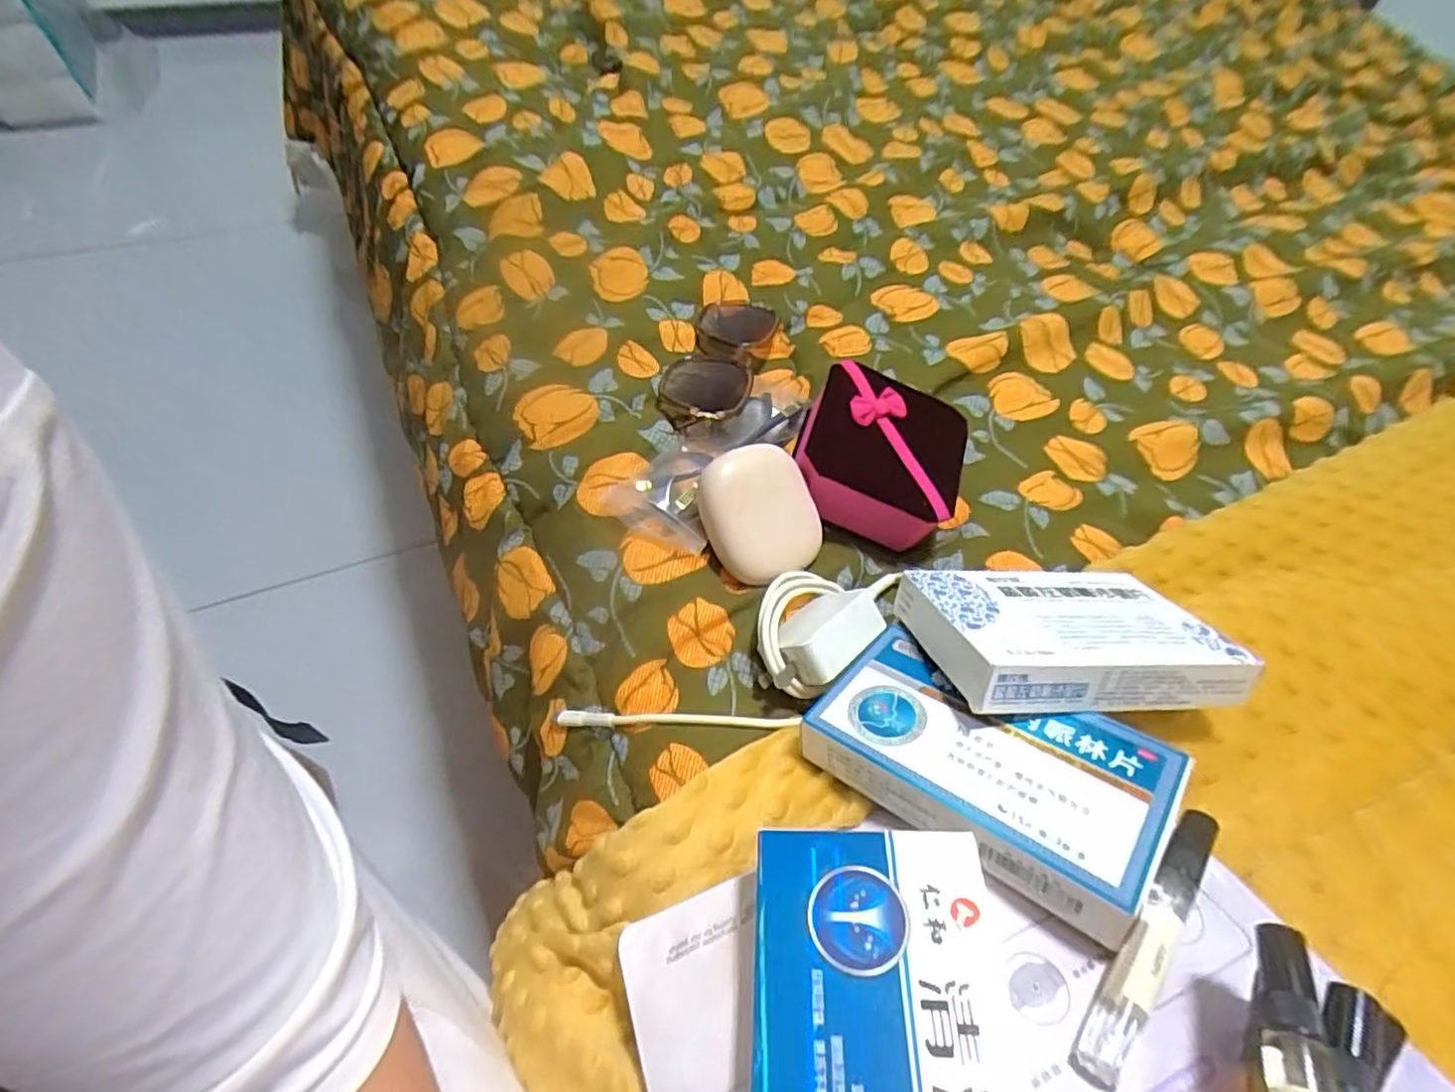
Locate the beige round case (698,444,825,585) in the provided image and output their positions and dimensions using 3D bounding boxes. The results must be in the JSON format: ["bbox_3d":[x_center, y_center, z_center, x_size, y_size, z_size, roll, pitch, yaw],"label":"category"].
[{"bbox_3d":[0.018,-0.018,0.370,0.062,0.027,0.072,-16,71,-13],"label":"beige round case"}]

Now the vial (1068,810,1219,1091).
[{"bbox_3d":[0.151,0.137,0.229,0.015,0.018,0.105,40,63,17],"label":"vial"}]

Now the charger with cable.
[{"bbox_3d":[0.009,0.063,0.336,0.193,0.043,0.067,-26,59,-6],"label":"charger with cable"}]

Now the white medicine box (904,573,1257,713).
[{"bbox_3d":[0.159,0.044,0.312,0.134,0.031,0.086,1,30,-9],"label":"white medicine box"}]

